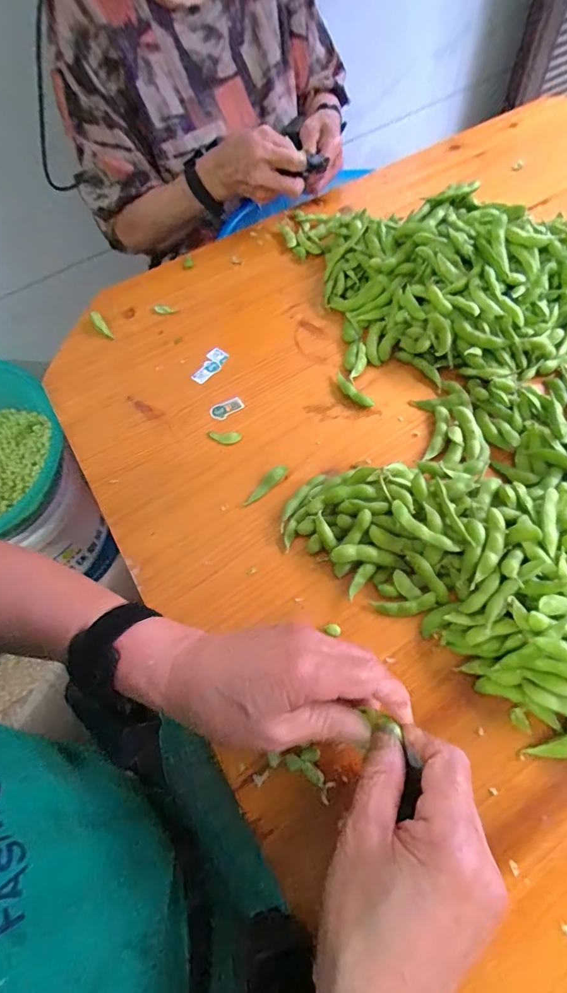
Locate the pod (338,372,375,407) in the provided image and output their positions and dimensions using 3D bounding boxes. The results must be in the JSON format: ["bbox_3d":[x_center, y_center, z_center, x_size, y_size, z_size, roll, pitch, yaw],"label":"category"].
[{"bbox_3d":[0.070,-0.106,0.439,0.014,0.008,0.052,-38,64,-17],"label":"pod"}]

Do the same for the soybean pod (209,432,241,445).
[{"bbox_3d":[-0.058,-0.059,0.430,0.030,0.005,0.014,-4,60,2],"label":"soybean pod"}]

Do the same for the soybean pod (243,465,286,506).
[{"bbox_3d":[-0.016,-0.010,0.394,0.014,0.010,0.050,32,67,20],"label":"soybean pod"}]

